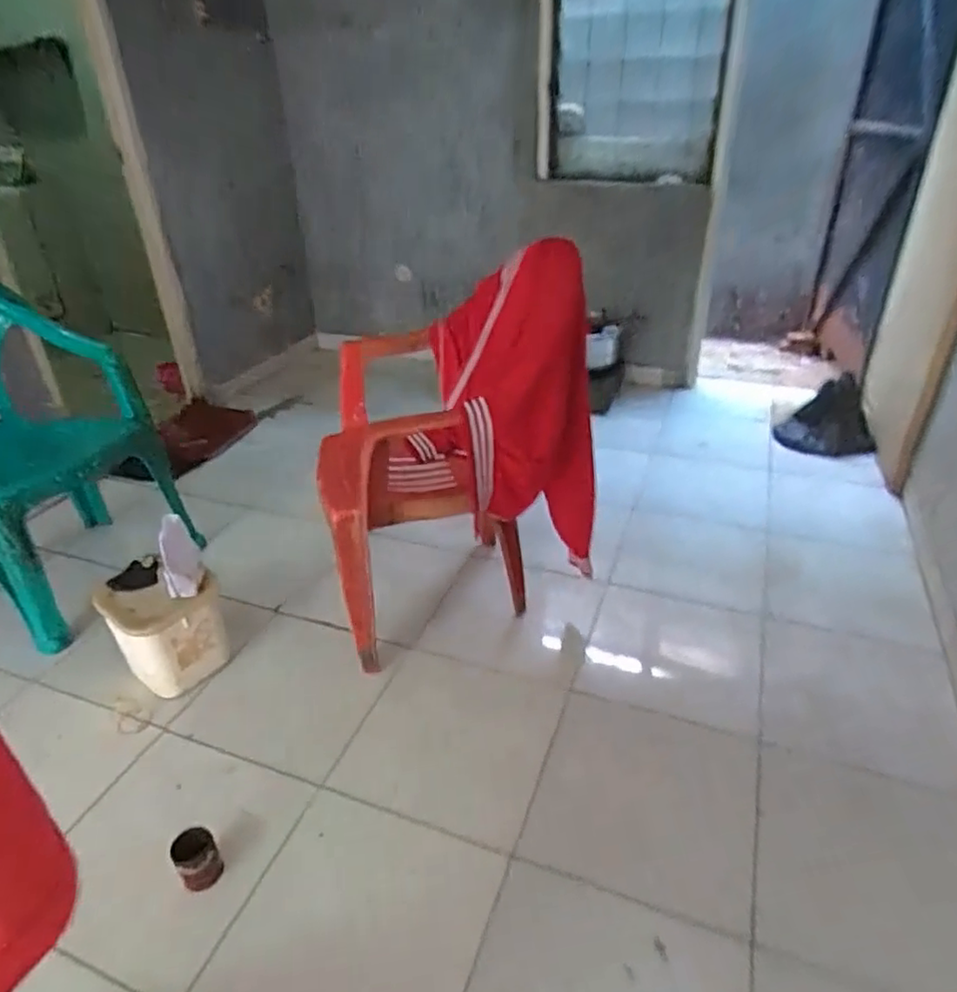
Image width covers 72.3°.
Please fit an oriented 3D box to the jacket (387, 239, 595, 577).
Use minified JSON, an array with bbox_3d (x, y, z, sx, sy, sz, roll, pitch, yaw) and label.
[{"bbox_3d":[0.029,-0.206,1.591,0.442,0.662,0.560,-5,32,-6],"label":"jacket"}]

